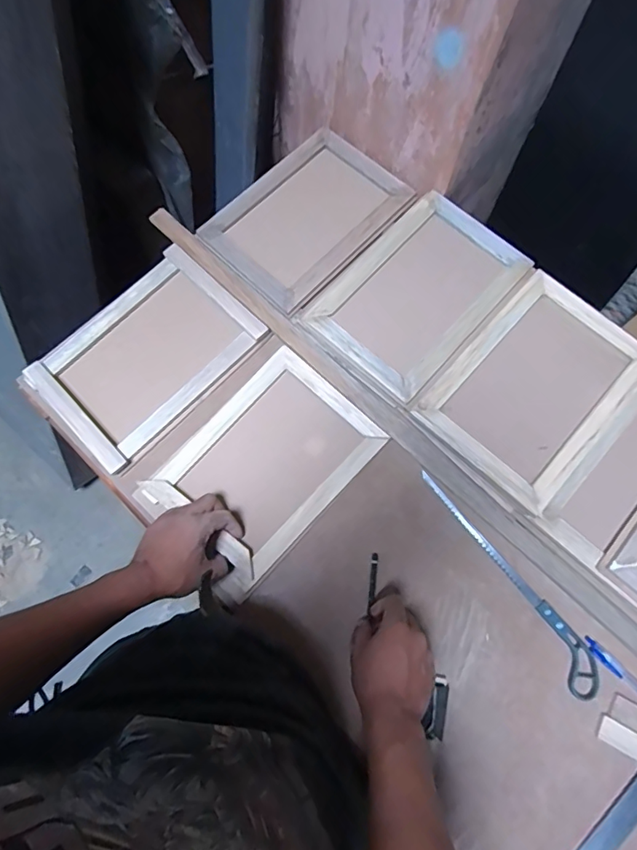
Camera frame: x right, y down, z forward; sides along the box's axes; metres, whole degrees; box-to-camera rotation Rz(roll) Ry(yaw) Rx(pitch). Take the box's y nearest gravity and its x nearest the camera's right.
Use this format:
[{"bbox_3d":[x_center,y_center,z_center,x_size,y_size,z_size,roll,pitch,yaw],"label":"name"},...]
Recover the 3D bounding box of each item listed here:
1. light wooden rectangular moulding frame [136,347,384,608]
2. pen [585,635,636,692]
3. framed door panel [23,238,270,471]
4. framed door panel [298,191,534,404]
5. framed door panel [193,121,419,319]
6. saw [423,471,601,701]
[{"bbox_3d":[-0.076,0.056,0.656,0.200,0.029,0.294,42,81,10],"label":"light wooden rectangular moulding frame"},{"bbox_3d":[0.385,0.315,0.589,0.138,0.011,0.013,43,81,10],"label":"pen"},{"bbox_3d":[-0.247,-0.105,0.701,0.207,0.033,0.295,42,76,11],"label":"framed door panel"},{"bbox_3d":[0.146,-0.200,0.706,0.202,0.032,0.303,42,81,10],"label":"framed door panel"},{"bbox_3d":[-0.015,-0.333,0.776,0.210,0.040,0.302,42,76,11],"label":"framed door panel"},{"bbox_3d":[0.251,0.193,0.627,0.047,0.011,0.324,-32,78,-6],"label":"saw"}]

